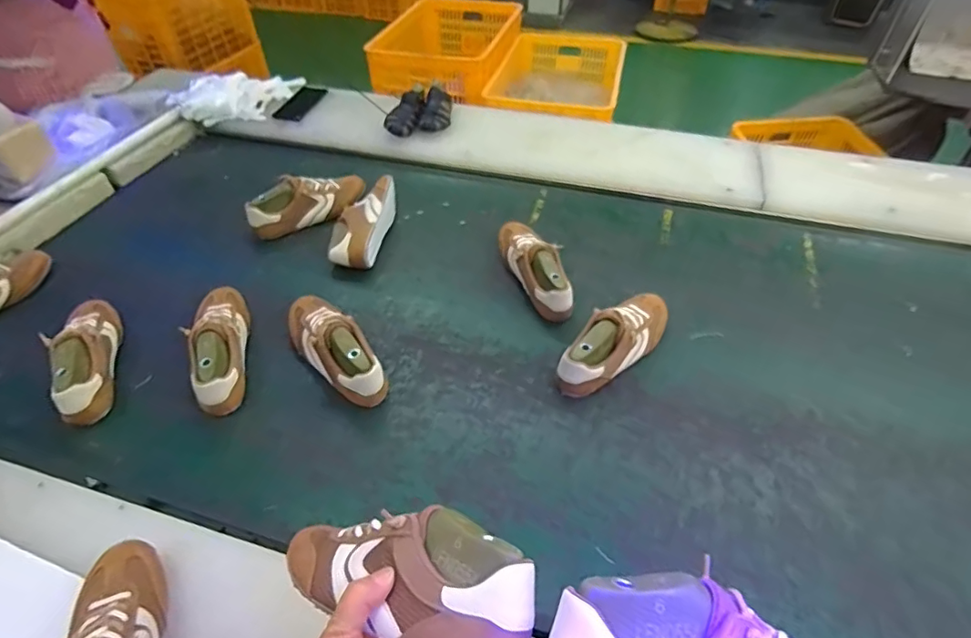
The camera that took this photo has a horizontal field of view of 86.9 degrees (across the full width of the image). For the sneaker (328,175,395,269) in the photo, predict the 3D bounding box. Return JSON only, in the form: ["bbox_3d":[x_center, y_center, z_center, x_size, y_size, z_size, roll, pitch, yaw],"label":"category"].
[{"bbox_3d":[-0.232,-0.186,0.984,0.087,0.083,0.220,8,49,10],"label":"sneaker"}]

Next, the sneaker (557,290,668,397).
[{"bbox_3d":[0.201,0.023,0.779,0.239,0.074,0.077,-33,55,-24],"label":"sneaker"}]

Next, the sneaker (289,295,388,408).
[{"bbox_3d":[-0.236,0.036,0.776,0.082,0.078,0.236,-31,54,-23],"label":"sneaker"}]

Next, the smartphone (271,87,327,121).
[{"bbox_3d":[-0.470,-0.548,1.307,0.081,0.013,0.173,15,50,6],"label":"smartphone"}]

